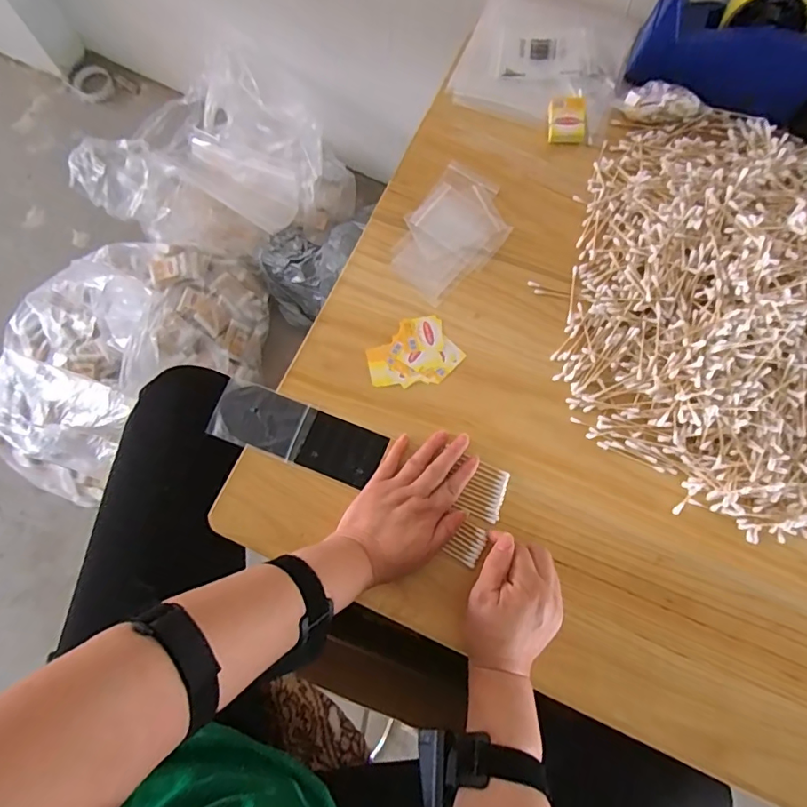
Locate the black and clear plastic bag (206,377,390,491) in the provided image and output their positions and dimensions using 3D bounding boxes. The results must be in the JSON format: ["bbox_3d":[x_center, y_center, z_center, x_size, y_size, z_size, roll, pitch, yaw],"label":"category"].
[{"bbox_3d":[-0.113,0.030,0.526,0.181,0.009,0.063,20,78,4],"label":"black and clear plastic bag"}]

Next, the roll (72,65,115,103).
[{"bbox_3d":[-0.765,-0.790,1.223,0.097,0.020,0.085,11,77,2],"label":"roll"}]

